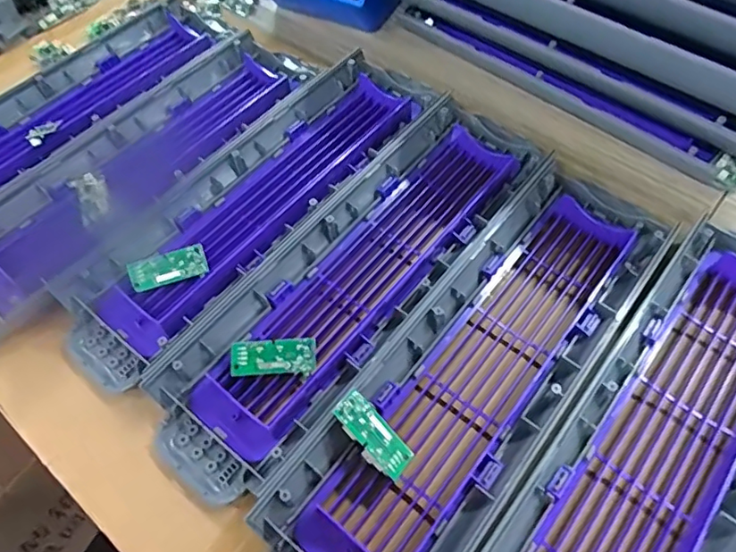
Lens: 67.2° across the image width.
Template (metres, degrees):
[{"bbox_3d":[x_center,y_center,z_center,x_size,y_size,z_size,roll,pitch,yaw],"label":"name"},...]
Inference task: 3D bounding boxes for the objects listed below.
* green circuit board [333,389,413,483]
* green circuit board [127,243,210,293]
[{"bbox_3d":[0.002,0.075,0.260,0.019,0.007,0.043,-42,92,-22],"label":"green circuit board"},{"bbox_3d":[-0.116,-0.004,0.322,0.043,0.007,0.019,-16,91,-4],"label":"green circuit board"}]

